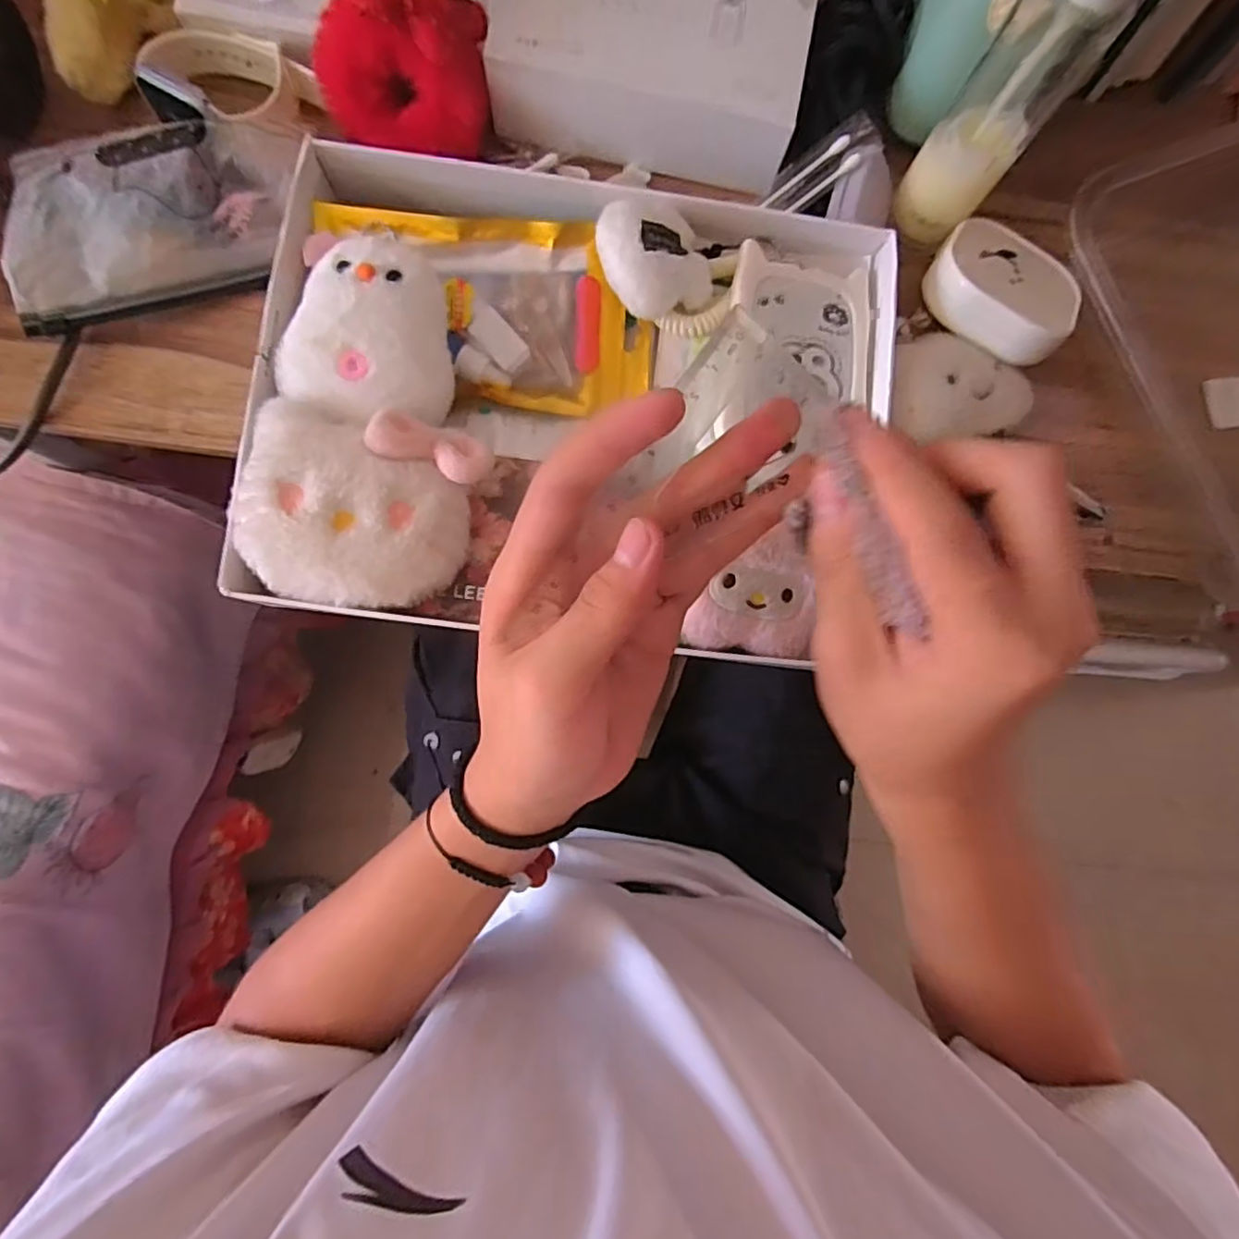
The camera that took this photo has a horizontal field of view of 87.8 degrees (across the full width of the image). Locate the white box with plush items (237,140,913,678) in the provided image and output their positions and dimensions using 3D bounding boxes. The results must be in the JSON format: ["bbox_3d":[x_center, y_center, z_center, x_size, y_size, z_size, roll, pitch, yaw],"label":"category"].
[{"bbox_3d":[-0.020,-0.109,0.324,0.304,0.054,0.235,8,84,-3],"label":"white box with plush items"}]

